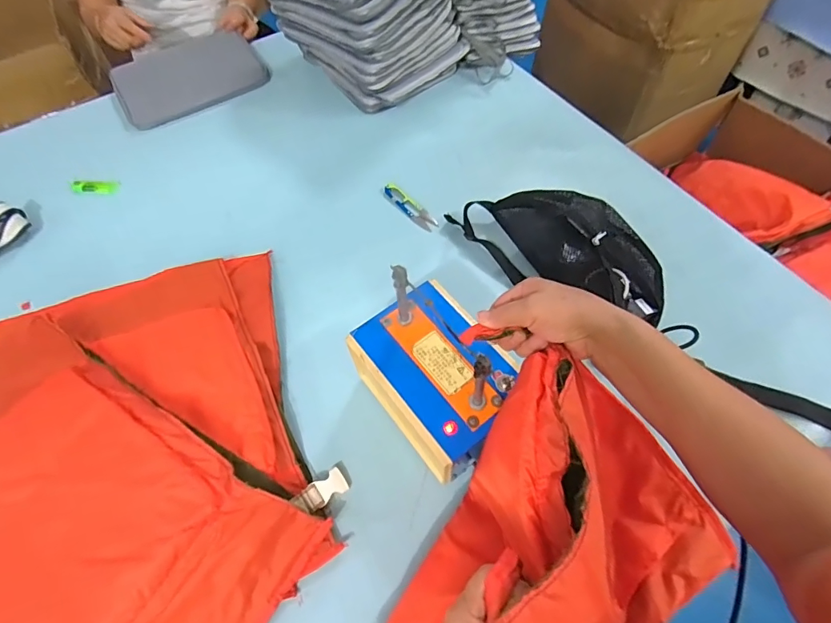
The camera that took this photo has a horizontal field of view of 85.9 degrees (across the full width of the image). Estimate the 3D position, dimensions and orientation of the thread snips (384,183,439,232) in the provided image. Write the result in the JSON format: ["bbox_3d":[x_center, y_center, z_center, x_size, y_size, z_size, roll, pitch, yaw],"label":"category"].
[{"bbox_3d":[-0.008,-0.173,0.732,0.029,0.017,0.116,-36,65,-16],"label":"thread snips"}]

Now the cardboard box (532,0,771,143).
[{"bbox_3d":[0.748,-0.937,1.477,0.404,0.590,0.571,-28,63,-12],"label":"cardboard box"}]

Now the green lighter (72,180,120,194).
[{"bbox_3d":[-0.568,-0.219,0.790,0.073,0.016,0.027,0,61,3],"label":"green lighter"}]

